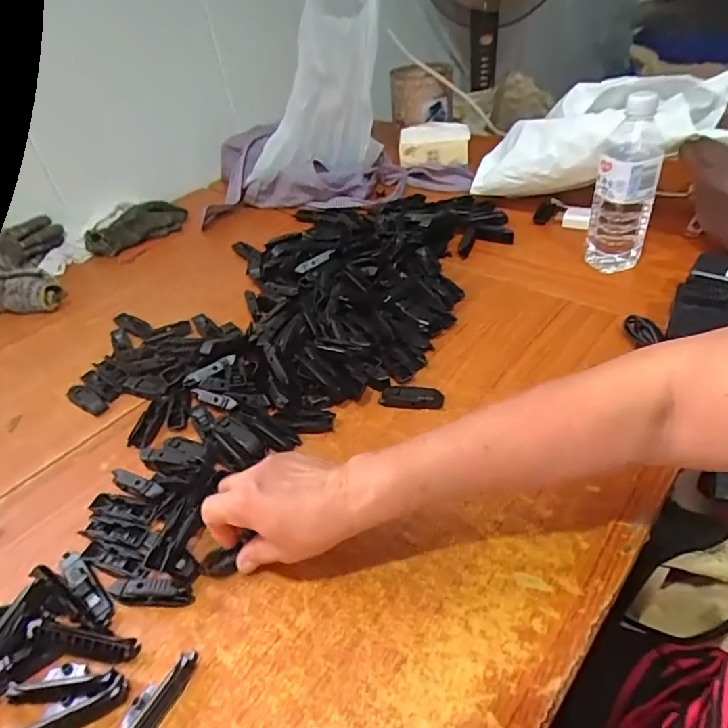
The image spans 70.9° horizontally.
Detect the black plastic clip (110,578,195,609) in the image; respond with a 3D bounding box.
[{"bbox_3d":[-0.171,0.184,0.411,0.062,0.021,0.016,-1,41,8],"label":"black plastic clip"}]

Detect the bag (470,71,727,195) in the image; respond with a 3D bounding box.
[{"bbox_3d":[0.323,-0.318,0.714,0.153,0.120,0.443,-39,28,-31],"label":"bag"}]

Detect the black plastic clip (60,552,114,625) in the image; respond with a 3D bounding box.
[{"bbox_3d":[-0.233,0.183,0.424,0.080,0.007,0.019,28,52,34],"label":"black plastic clip"}]

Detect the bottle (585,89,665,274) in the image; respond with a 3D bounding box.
[{"bbox_3d":[0.328,-0.216,0.639,0.071,0.205,0.070,11,44,21],"label":"bottle"}]

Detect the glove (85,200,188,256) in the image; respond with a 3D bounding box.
[{"bbox_3d":[-0.411,-0.252,0.926,0.185,0.050,0.069,-31,46,-25],"label":"glove"}]

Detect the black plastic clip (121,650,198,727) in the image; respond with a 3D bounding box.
[{"bbox_3d":[-0.150,0.236,0.353,0.023,0.017,0.081,16,46,25],"label":"black plastic clip"}]

